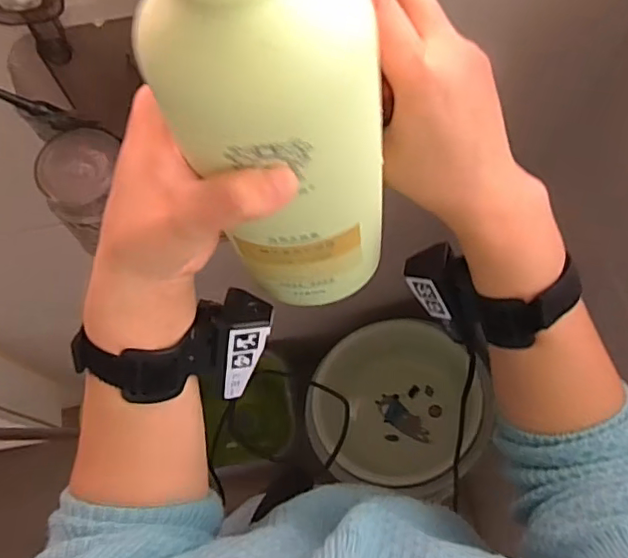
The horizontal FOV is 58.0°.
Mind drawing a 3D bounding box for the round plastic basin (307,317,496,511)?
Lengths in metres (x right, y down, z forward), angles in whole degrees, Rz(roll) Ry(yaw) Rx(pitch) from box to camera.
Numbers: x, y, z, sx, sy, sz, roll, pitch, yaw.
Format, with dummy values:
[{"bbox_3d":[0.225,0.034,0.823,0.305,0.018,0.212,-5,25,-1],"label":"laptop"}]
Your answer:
[{"bbox_3d":[0.170,0.251,1.138,0.343,0.107,0.327,0,68,0],"label":"round plastic basin"}]

